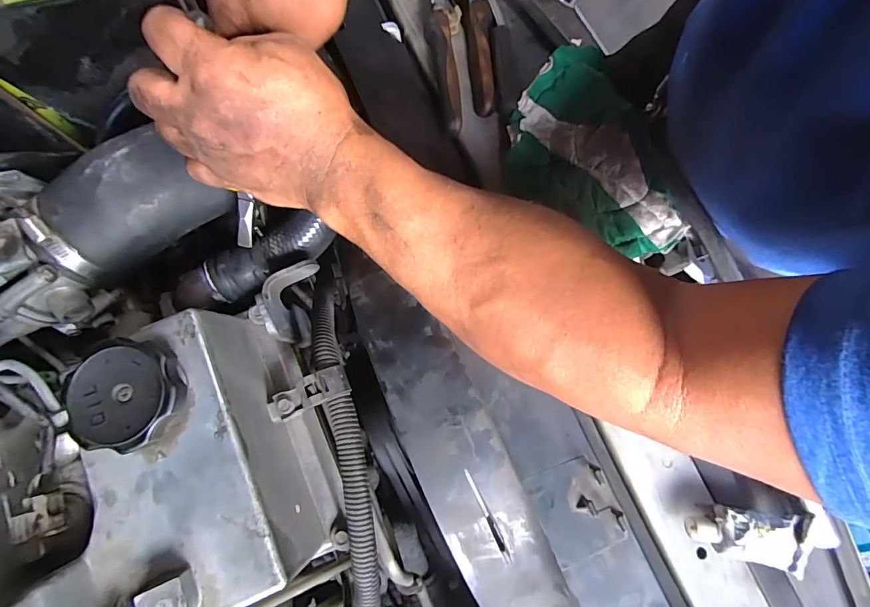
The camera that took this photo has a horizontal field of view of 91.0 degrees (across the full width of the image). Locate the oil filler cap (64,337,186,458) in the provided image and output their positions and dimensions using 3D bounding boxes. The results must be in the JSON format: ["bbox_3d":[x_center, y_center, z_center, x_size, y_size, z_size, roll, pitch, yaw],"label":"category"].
[{"bbox_3d":[-0.183,0.056,0.259,0.062,0.024,0.063,0,79,-1],"label":"oil filler cap"}]

